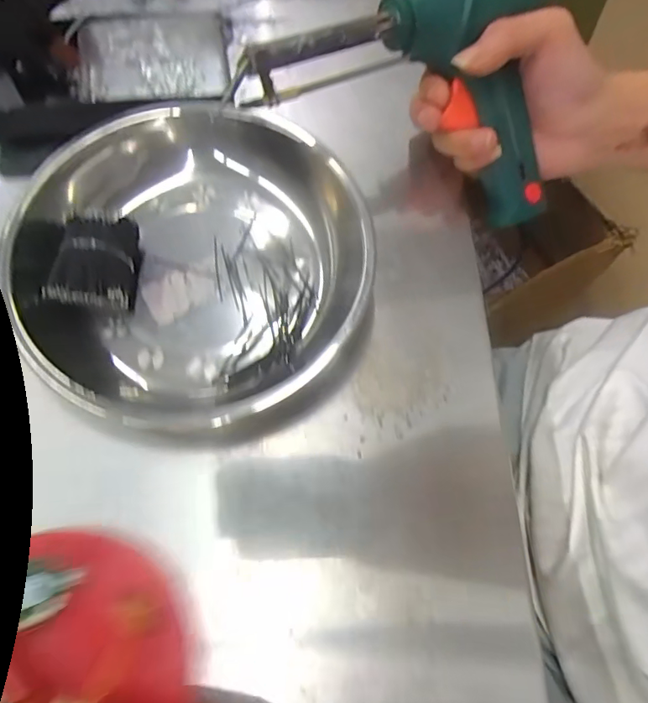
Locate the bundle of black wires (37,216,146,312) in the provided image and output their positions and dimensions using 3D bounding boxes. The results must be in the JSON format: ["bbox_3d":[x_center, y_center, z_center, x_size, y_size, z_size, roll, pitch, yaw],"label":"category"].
[{"bbox_3d":[-0.124,-0.046,0.278,0.036,0.037,0.052,5,69,-1],"label":"bundle of black wires"}]

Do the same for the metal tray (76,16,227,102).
[{"bbox_3d":[-0.114,-0.197,0.343,0.100,0.020,0.059,-10,70,-7],"label":"metal tray"}]

